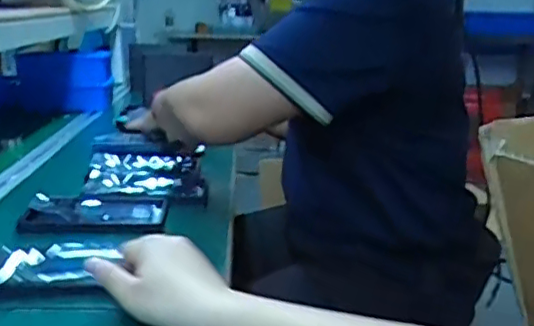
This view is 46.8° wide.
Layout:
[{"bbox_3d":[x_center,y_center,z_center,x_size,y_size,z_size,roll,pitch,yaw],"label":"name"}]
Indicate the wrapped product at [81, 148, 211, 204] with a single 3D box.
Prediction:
[{"bbox_3d":[-0.176,0.022,0.893,0.164,0.025,0.223,-2,16,-10],"label":"wrapped product"}]

